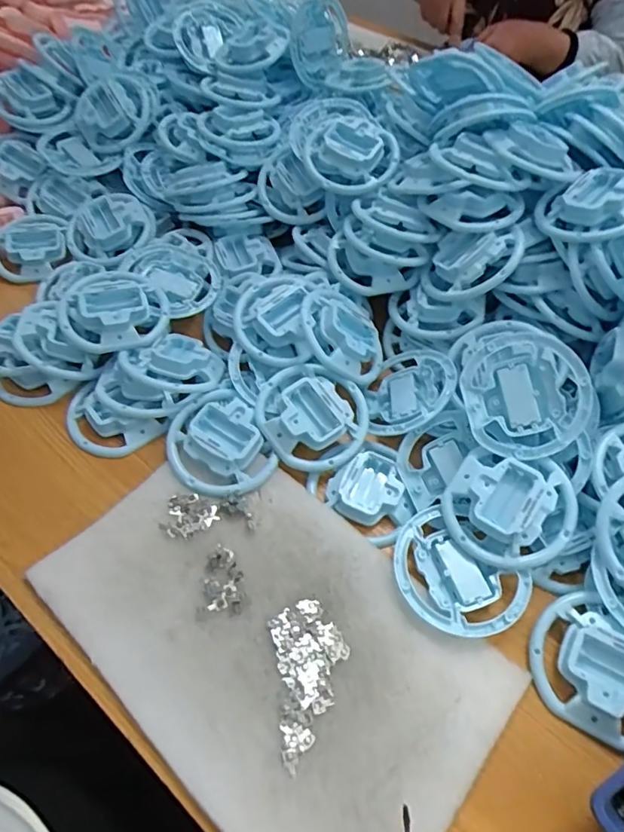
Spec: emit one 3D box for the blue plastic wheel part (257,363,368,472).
[{"bbox_3d":[0.000,-0.003,0.487,0.098,0.030,0.095,1,54,-2],"label":"blue plastic wheel part"}]

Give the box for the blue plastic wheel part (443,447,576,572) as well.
[{"bbox_3d":[0.161,0.075,0.427,0.099,0.021,0.094,-4,71,10],"label":"blue plastic wheel part"}]

